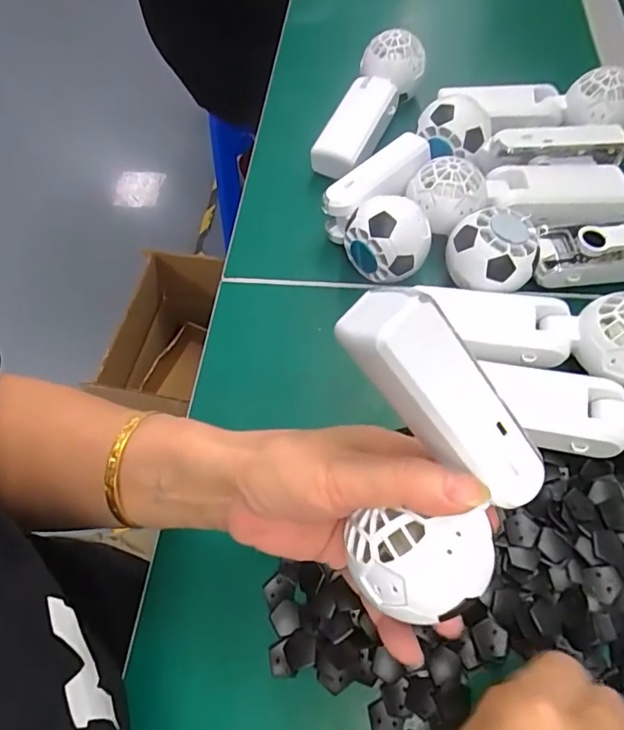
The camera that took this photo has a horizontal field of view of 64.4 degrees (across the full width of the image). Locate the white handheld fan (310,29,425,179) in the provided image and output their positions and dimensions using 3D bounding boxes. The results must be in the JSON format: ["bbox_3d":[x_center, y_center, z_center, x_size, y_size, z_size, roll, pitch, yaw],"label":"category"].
[{"bbox_3d":[0.052,-0.242,0.460,0.054,0.052,0.154,22,64,14],"label":"white handheld fan"}]

